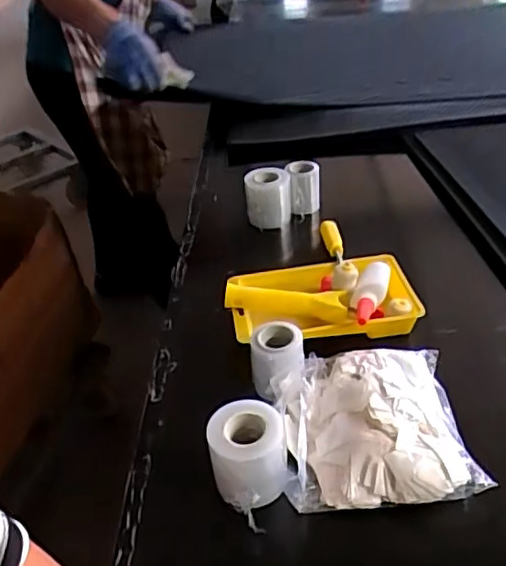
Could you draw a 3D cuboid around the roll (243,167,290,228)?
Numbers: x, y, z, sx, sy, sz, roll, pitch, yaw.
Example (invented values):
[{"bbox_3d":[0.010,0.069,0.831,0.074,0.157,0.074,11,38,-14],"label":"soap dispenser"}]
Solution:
[{"bbox_3d":[0.021,-0.126,0.876,0.064,0.067,0.074,-3,36,2],"label":"roll"}]

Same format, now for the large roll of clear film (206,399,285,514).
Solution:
[{"bbox_3d":[-0.004,0.143,0.510,0.063,0.059,0.071,-4,36,0],"label":"large roll of clear film"}]

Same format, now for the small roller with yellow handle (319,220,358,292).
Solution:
[{"bbox_3d":[0.099,-0.045,0.744,0.027,0.032,0.163,-5,36,0],"label":"small roller with yellow handle"}]

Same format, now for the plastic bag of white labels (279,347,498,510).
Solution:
[{"bbox_3d":[0.105,0.122,0.554,0.164,0.048,0.167,-6,36,-2],"label":"plastic bag of white labels"}]

